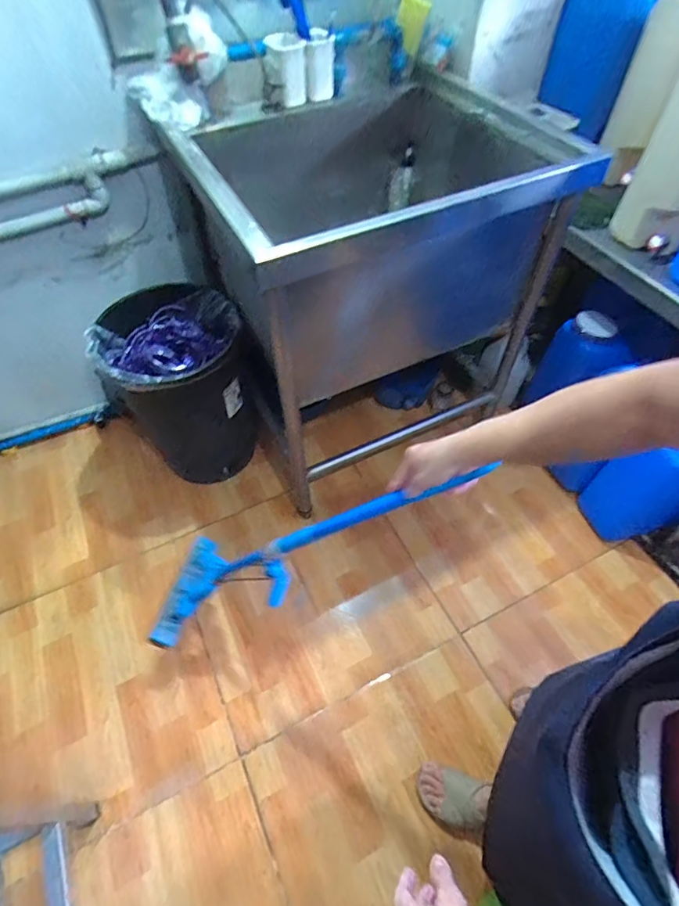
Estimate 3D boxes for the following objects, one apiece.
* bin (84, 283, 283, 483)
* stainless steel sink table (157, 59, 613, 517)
[{"bbox_3d":[-0.438,-0.163,1.384,0.345,0.510,0.372,39,64,24],"label":"bin"},{"bbox_3d":[0.120,-0.440,1.296,0.873,0.799,0.656,-22,58,-14],"label":"stainless steel sink table"}]

